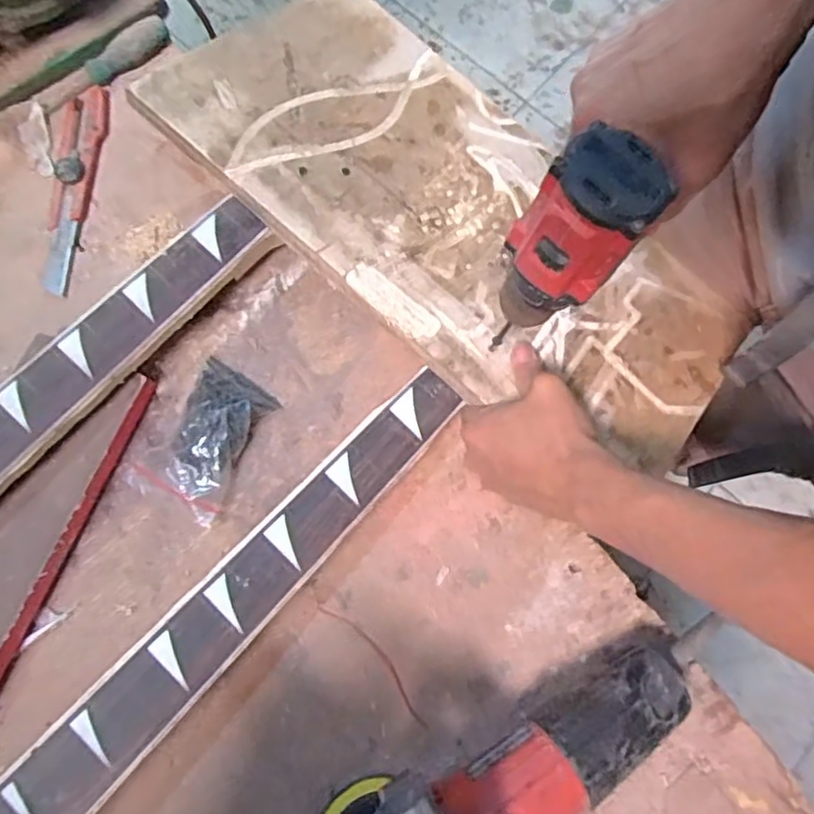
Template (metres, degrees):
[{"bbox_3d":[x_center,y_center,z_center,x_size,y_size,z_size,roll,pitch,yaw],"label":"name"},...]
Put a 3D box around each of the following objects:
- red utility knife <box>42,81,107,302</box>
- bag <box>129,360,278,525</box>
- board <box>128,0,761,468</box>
[{"bbox_3d":[-0.285,-0.190,0.546,0.033,0.022,0.188,4,78,0],"label":"red utility knife"},{"bbox_3d":[-0.157,0.024,0.496,0.070,0.034,0.111,28,79,5],"label":"bag"},{"bbox_3d":[0.051,-0.160,0.537,0.501,0.017,0.254,41,63,3],"label":"board"}]

